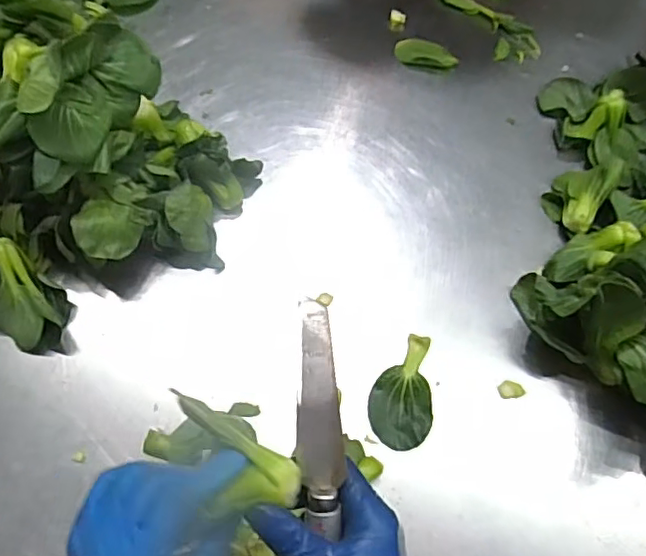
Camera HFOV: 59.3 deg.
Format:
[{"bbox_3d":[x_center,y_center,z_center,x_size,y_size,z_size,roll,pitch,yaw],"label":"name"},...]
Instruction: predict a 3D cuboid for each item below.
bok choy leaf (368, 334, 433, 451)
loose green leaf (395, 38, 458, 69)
[{"bbox_3d":[0.069,0.101,0.507,0.054,0.008,0.098,2,67,-3],"label":"bok choy leaf"},{"bbox_3d":[0.121,-0.263,0.667,0.072,0.011,0.029,12,67,2],"label":"loose green leaf"}]

